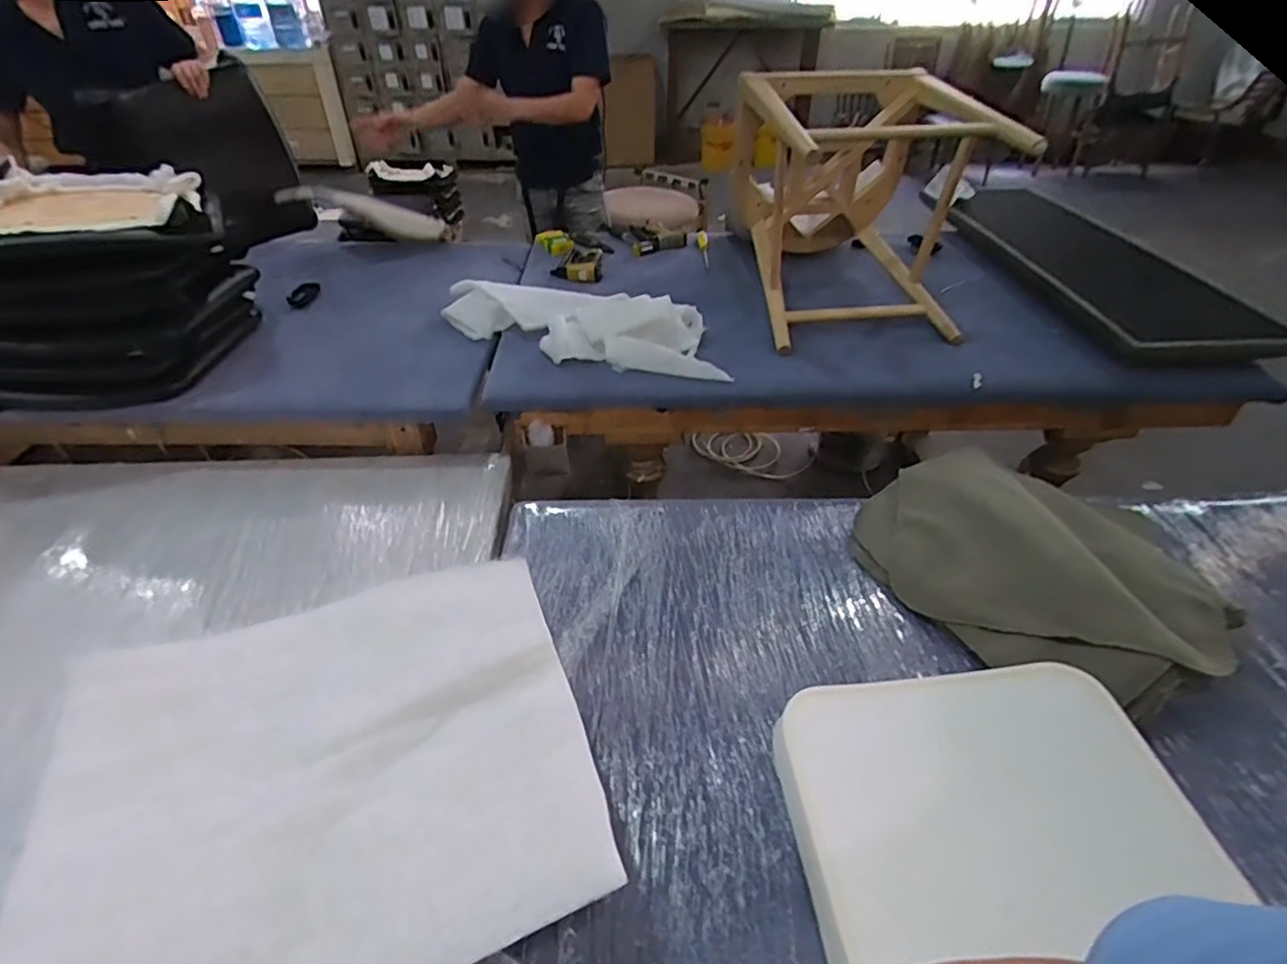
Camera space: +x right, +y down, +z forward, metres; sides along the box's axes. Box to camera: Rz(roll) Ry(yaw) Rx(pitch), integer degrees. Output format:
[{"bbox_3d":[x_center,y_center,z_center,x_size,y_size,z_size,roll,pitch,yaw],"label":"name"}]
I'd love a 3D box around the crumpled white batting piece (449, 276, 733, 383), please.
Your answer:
[{"bbox_3d":[-0.139,-0.383,1.520,0.720,0.111,0.308,11,42,14],"label":"crumpled white batting piece"}]

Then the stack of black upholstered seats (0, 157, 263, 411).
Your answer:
[{"bbox_3d":[-1.148,-0.414,1.358,0.558,0.378,0.428,-6,41,-6],"label":"stack of black upholstered seats"}]

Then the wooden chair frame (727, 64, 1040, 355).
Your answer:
[{"bbox_3d":[0.502,-0.676,1.527,0.497,0.455,0.639,-5,40,-5],"label":"wooden chair frame"}]

